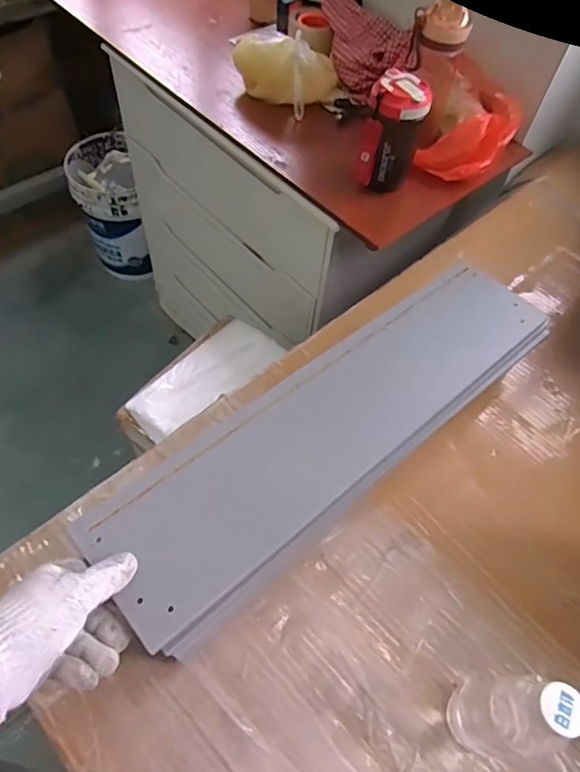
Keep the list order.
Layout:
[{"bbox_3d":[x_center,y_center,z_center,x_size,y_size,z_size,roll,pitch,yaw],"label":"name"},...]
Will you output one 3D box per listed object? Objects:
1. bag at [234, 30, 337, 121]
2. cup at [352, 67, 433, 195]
[{"bbox_3d":[-0.011,-0.557,0.933,0.183,0.091,0.115,8,58,1],"label":"bag"},{"bbox_3d":[0.150,-0.363,0.790,0.079,0.159,0.083,2,58,-3],"label":"cup"}]

